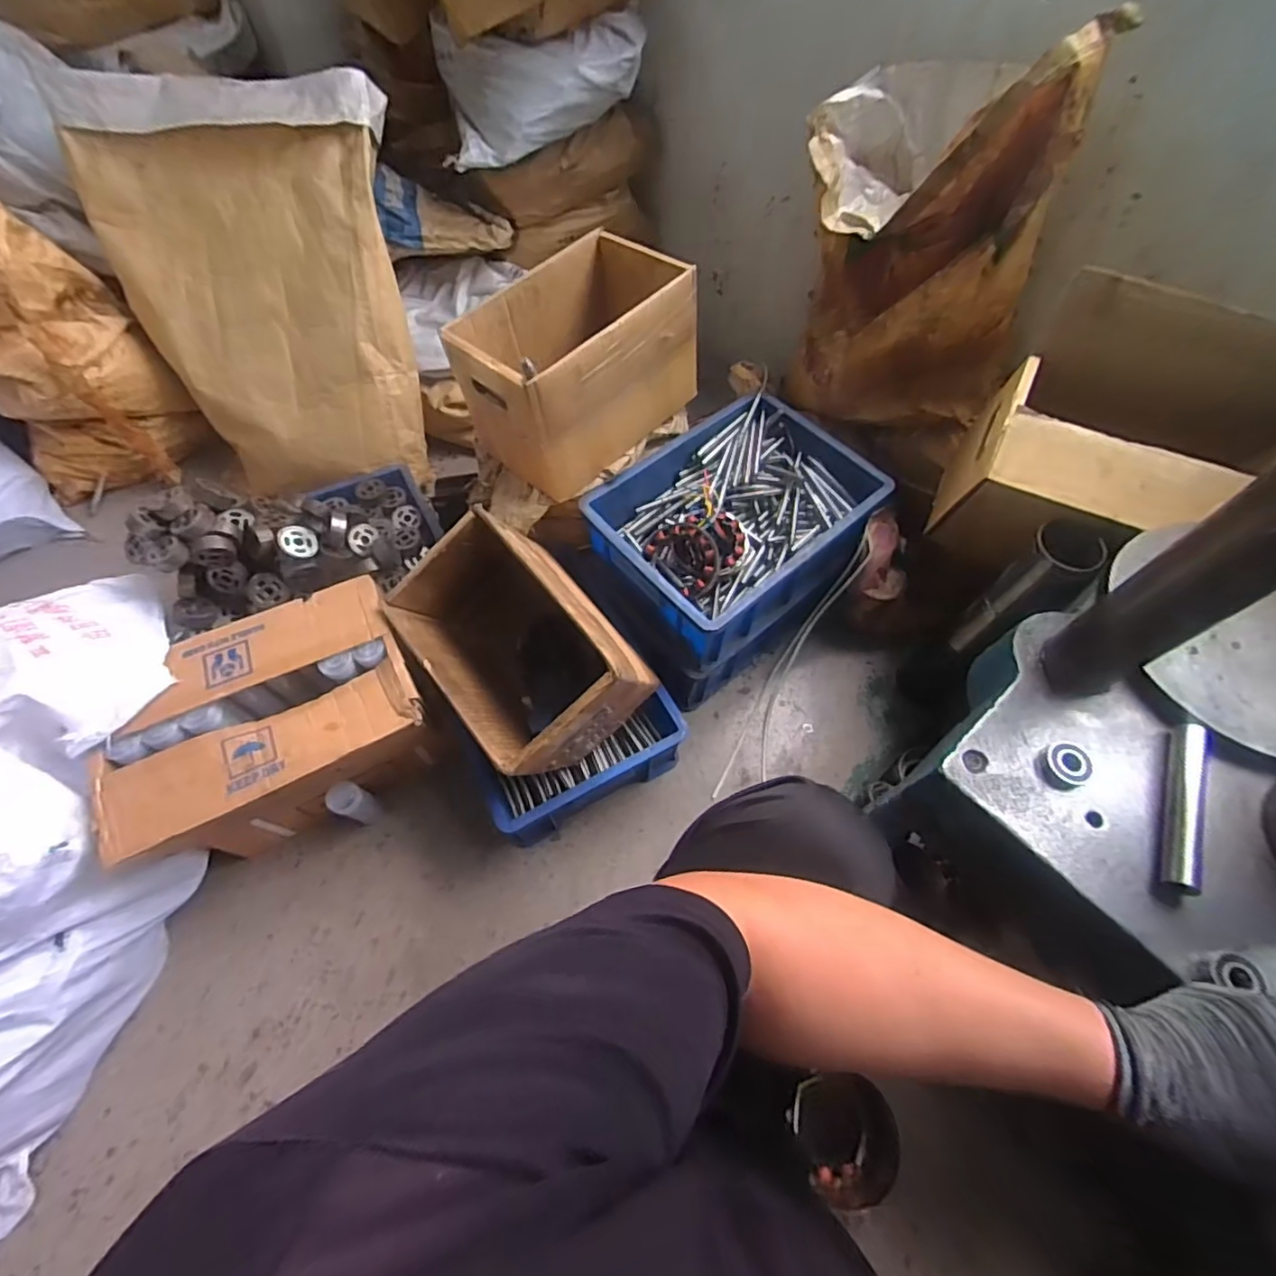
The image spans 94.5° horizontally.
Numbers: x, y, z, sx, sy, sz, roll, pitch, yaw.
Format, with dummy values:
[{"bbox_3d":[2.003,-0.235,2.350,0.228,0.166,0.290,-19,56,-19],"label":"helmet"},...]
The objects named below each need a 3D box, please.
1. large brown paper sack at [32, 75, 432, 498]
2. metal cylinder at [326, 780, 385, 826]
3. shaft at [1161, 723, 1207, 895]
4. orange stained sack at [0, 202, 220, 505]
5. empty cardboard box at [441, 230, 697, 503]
[{"bbox_3d":[-0.689,-0.607,1.085,0.512,0.653,0.098,0,23,3],"label":"large brown paper sack"},{"bbox_3d":[-0.422,0.251,0.883,0.042,0.124,0.046,25,64,13],"label":"metal cylinder"},{"bbox_3d":[0.466,0.141,0.500,0.026,0.019,0.152,23,63,11],"label":"shaft"},{"bbox_3d":[-1.119,-0.513,1.078,0.374,0.500,0.199,-20,63,-12],"label":"orange stained sack"},{"bbox_3d":[-0.087,-0.407,0.873,0.323,0.197,0.216,-41,69,-20],"label":"empty cardboard box"}]

